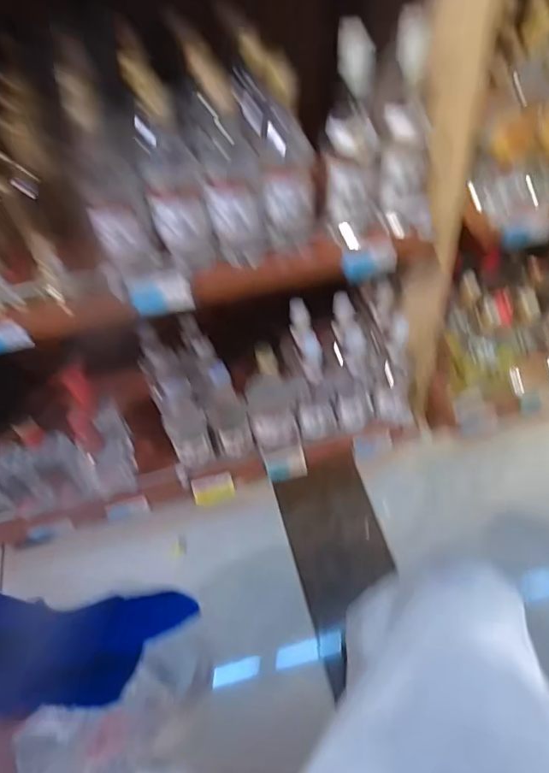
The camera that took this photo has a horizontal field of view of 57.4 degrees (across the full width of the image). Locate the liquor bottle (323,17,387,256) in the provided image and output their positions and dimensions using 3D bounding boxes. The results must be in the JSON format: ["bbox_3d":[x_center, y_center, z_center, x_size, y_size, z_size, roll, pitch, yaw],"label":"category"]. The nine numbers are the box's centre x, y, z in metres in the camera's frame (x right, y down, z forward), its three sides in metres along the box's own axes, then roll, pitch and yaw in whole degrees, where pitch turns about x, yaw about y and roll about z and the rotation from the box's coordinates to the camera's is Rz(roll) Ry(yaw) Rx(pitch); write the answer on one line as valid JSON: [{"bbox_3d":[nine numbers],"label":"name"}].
[{"bbox_3d":[0.121,-0.336,0.726,0.087,0.324,0.098,4,54,7],"label":"liquor bottle"}]

